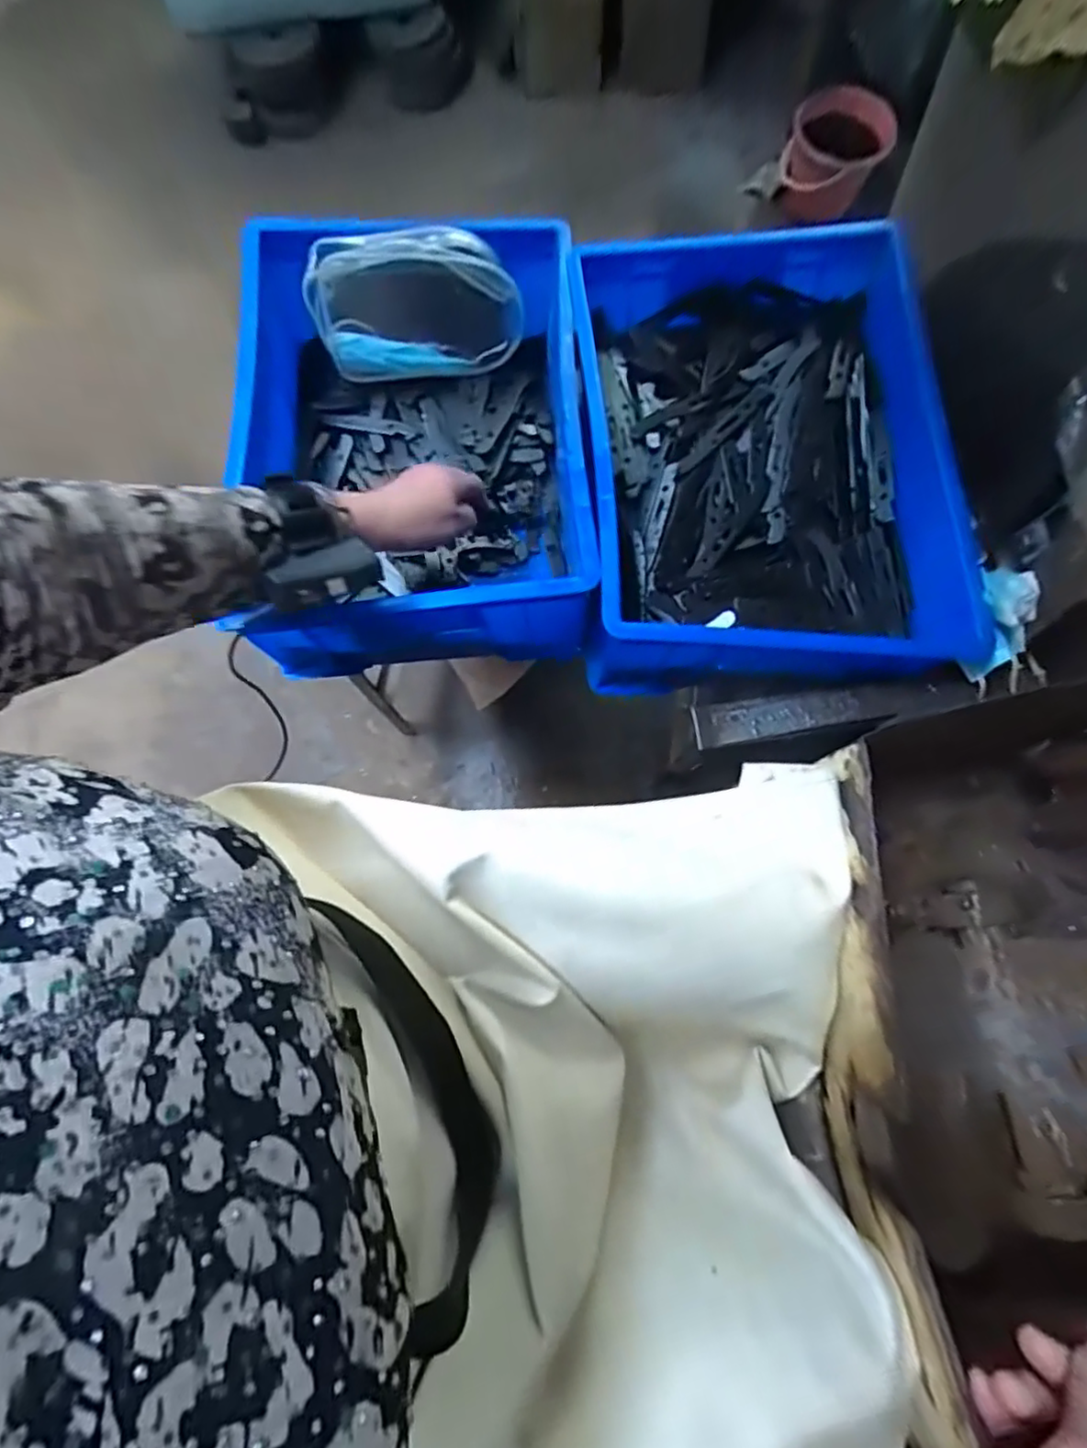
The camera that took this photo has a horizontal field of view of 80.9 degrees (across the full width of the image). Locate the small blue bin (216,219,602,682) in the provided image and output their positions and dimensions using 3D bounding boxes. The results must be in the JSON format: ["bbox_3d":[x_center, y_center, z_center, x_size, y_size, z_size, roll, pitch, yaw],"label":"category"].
[{"bbox_3d":[-0.128,-0.269,0.605,0.325,0.144,0.423,-3,76,1],"label":"small blue bin"}]

